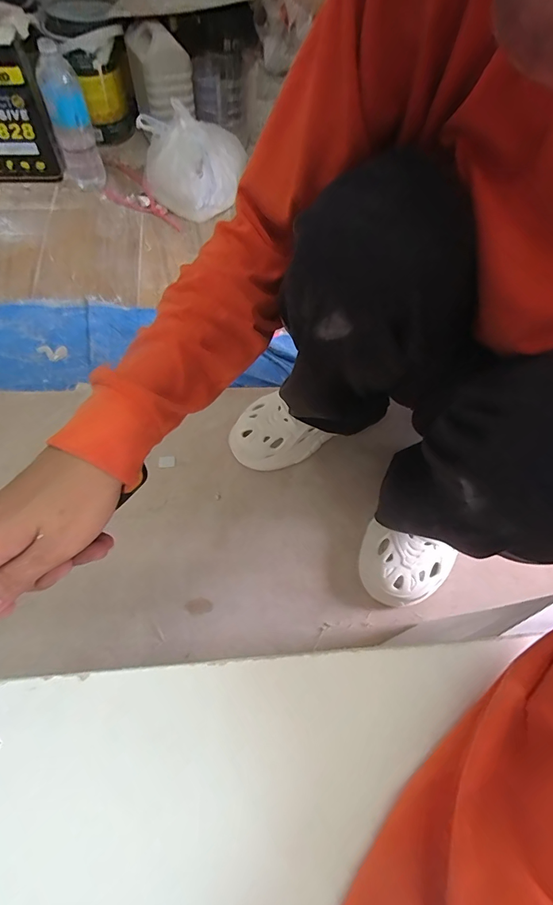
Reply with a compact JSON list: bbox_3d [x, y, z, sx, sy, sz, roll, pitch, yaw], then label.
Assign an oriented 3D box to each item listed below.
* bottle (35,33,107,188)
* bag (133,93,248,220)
[{"bbox_3d":[-0.443,-0.710,0.858,0.082,0.244,0.089,-22,66,-15],"label":"bottle"},{"bbox_3d":[-0.196,-0.677,0.913,0.198,0.151,0.207,20,63,6],"label":"bag"}]

